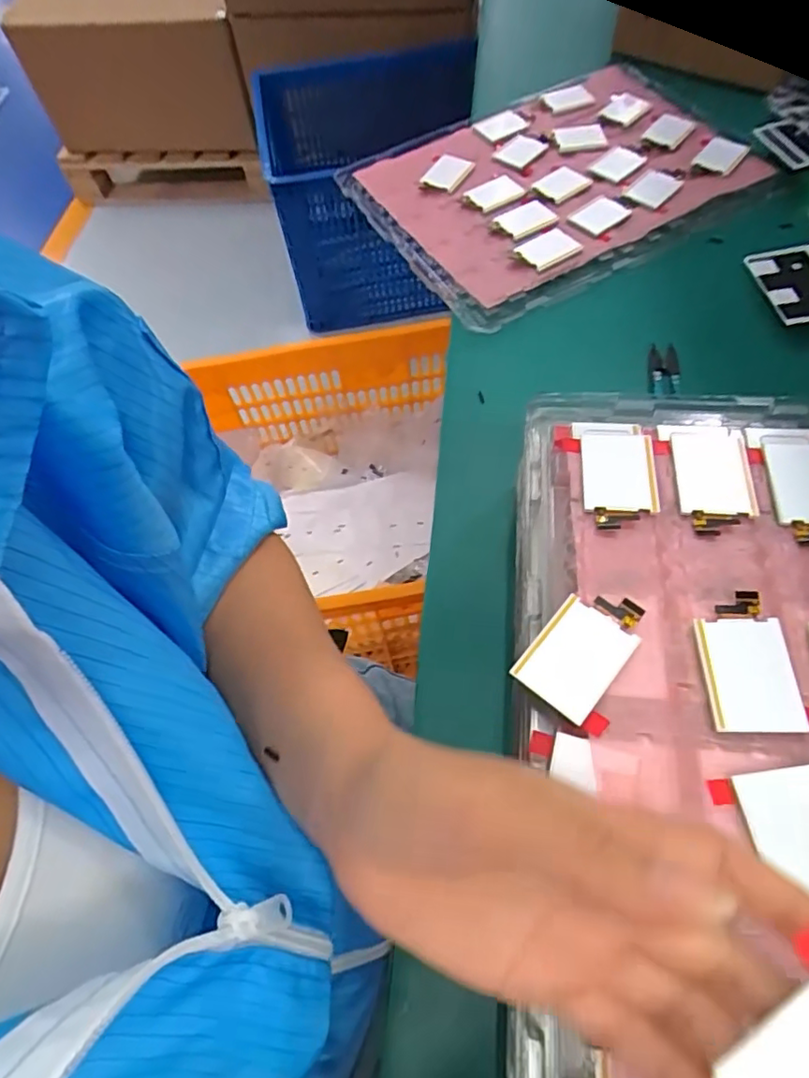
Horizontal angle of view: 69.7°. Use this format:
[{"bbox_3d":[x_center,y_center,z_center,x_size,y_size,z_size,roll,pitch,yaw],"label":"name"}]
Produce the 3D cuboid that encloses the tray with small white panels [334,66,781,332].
[{"bbox_3d":[0.150,-0.364,0.579,0.376,0.043,0.278,-29,64,-12],"label":"tray with small white panels"}]

